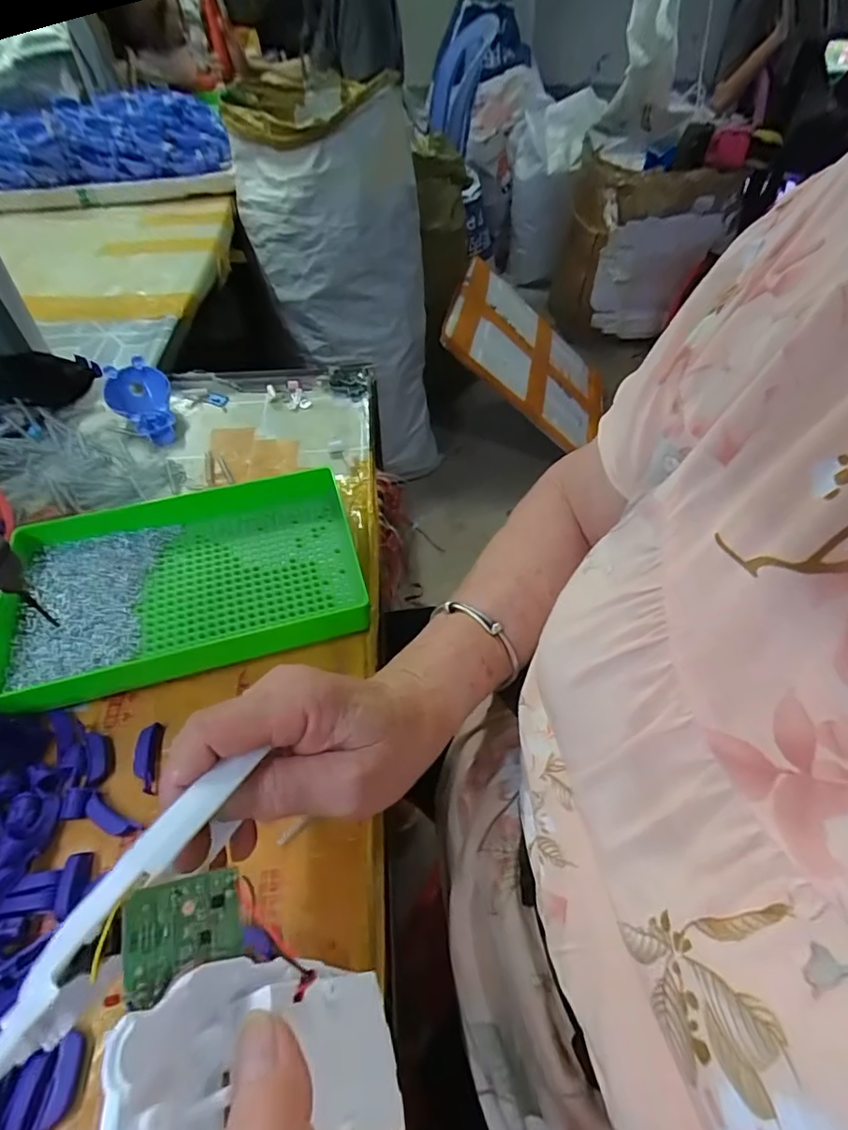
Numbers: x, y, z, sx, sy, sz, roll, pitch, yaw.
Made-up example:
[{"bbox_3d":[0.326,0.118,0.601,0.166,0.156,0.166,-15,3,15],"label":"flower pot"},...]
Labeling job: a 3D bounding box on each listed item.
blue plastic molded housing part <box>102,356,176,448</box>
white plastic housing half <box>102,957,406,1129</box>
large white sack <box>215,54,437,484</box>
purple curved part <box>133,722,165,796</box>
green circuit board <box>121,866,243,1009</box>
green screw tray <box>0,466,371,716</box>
[{"bbox_3d":[-0.278,-0.158,0.527,0.057,0.028,0.099,-19,70,-18],"label":"blue plastic molded housing part"},{"bbox_3d":[-0.065,0.149,0.145,0.027,0.156,0.060,-40,53,19],"label":"white plastic housing half"},{"bbox_3d":[-0.186,-0.595,1.223,0.347,0.768,0.360,-19,53,-14],"label":"large white sack"},{"bbox_3d":[-0.170,0.119,0.326,0.013,0.007,0.043,-7,51,-4],"label":"purple curved part"},{"bbox_3d":[-0.084,0.129,0.189,0.041,0.004,0.032,15,53,-46],"label":"green circuit board"},{"bbox_3d":[-0.175,0.010,0.391,0.251,0.037,0.152,-14,52,-9],"label":"green screw tray"}]

